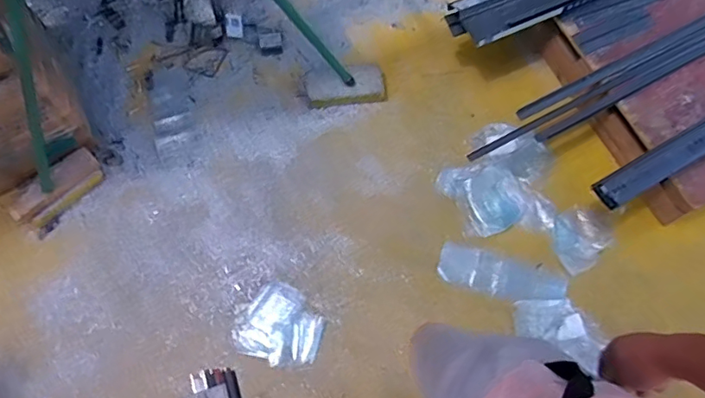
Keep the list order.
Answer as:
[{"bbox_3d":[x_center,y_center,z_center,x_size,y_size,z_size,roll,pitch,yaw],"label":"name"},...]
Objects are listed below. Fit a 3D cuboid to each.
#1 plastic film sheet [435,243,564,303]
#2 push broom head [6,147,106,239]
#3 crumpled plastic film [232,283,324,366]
[{"bbox_3d":[0.422,0.217,1.504,0.351,0.031,0.120,17,69,5],"label":"plastic film sheet"},{"bbox_3d":[-0.863,-0.026,1.561,0.096,0.100,0.265,42,75,13],"label":"push broom head"},{"bbox_3d":[-0.195,0.350,1.476,0.226,0.021,0.209,22,69,7],"label":"crumpled plastic film"}]

